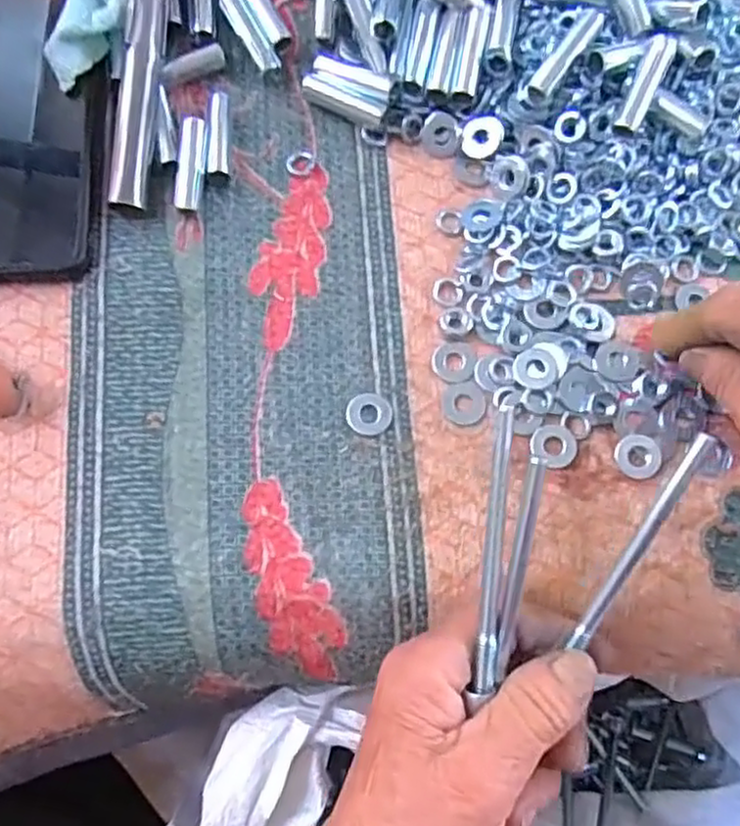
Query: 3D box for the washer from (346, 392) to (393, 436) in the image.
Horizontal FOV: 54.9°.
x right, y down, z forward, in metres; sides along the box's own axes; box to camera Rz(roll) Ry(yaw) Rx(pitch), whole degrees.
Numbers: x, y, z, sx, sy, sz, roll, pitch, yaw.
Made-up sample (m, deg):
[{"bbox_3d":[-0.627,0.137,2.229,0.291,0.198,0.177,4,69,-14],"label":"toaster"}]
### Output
[{"bbox_3d":[0.000,0.000,0.299,0.019,0.004,0.018,0,76,0],"label":"washer"}]

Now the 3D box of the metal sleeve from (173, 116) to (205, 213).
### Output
[{"bbox_3d":[-0.079,-0.110,0.316,0.010,0.011,0.041,6,77,2],"label":"metal sleeve"}]

